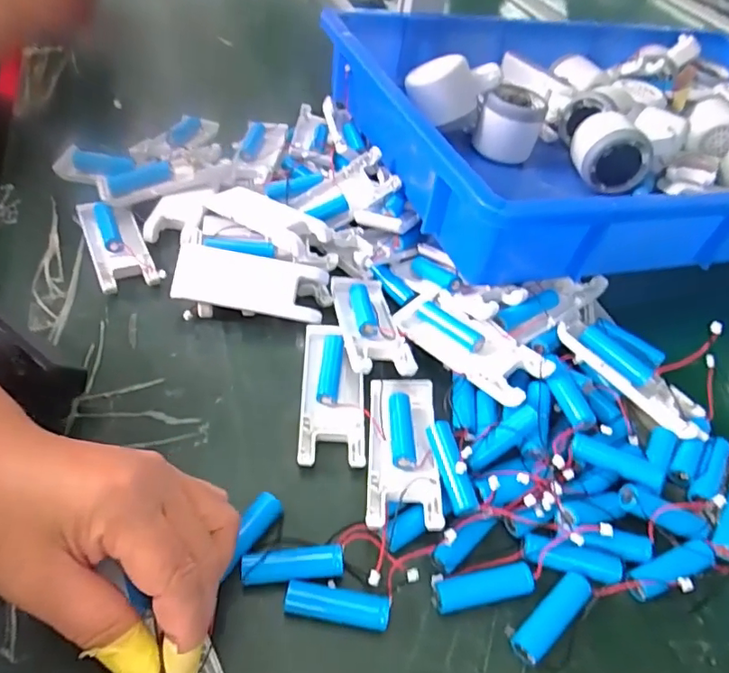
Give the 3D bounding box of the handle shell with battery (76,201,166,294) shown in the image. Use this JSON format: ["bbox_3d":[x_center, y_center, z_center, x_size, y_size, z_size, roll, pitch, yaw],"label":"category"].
[{"bbox_3d":[-0.189,-0.069,0.413,0.040,0.020,0.095,-20,54,-22],"label":"handle shell with battery"}]

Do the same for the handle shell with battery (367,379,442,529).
[{"bbox_3d":[0.022,0.064,0.311,0.039,0.023,0.102,6,49,-2],"label":"handle shell with battery"}]

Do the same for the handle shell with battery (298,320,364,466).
[{"bbox_3d":[-0.020,0.035,0.341,0.039,0.014,0.100,3,49,-4],"label":"handle shell with battery"}]

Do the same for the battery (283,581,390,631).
[{"bbox_3d":[-0.013,0.132,0.264,0.050,0.013,0.014,10,49,2],"label":"battery"}]

